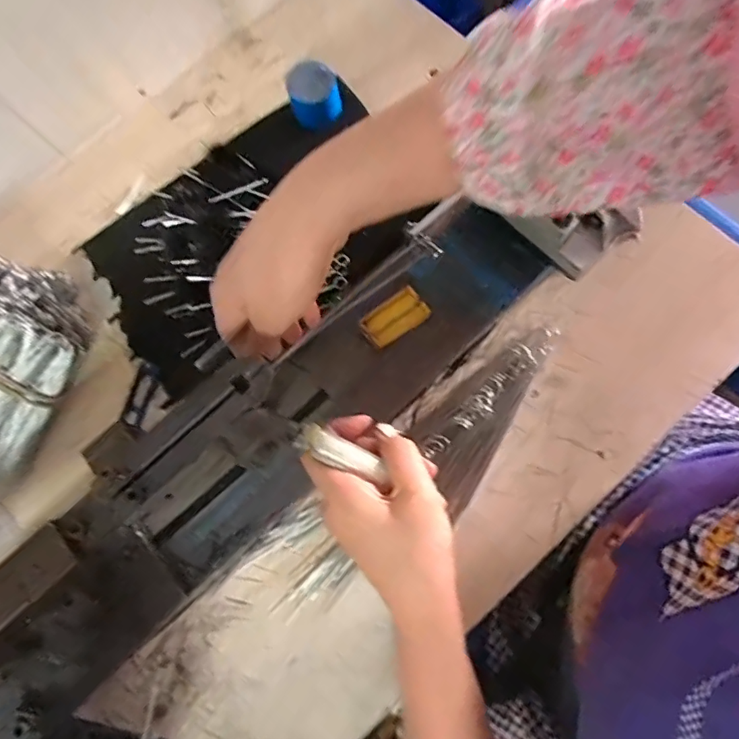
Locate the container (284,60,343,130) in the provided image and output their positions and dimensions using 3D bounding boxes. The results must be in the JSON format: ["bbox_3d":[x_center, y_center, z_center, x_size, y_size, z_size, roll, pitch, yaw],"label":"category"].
[{"bbox_3d":[-0.054,-0.270,0.490,0.050,0.053,0.048,-9,74,3],"label":"container"}]

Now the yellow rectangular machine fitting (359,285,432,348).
[{"bbox_3d":[0.021,-0.041,0.401,0.052,0.006,0.029,-39,75,-5],"label":"yellow rectangular machine fitting"}]

